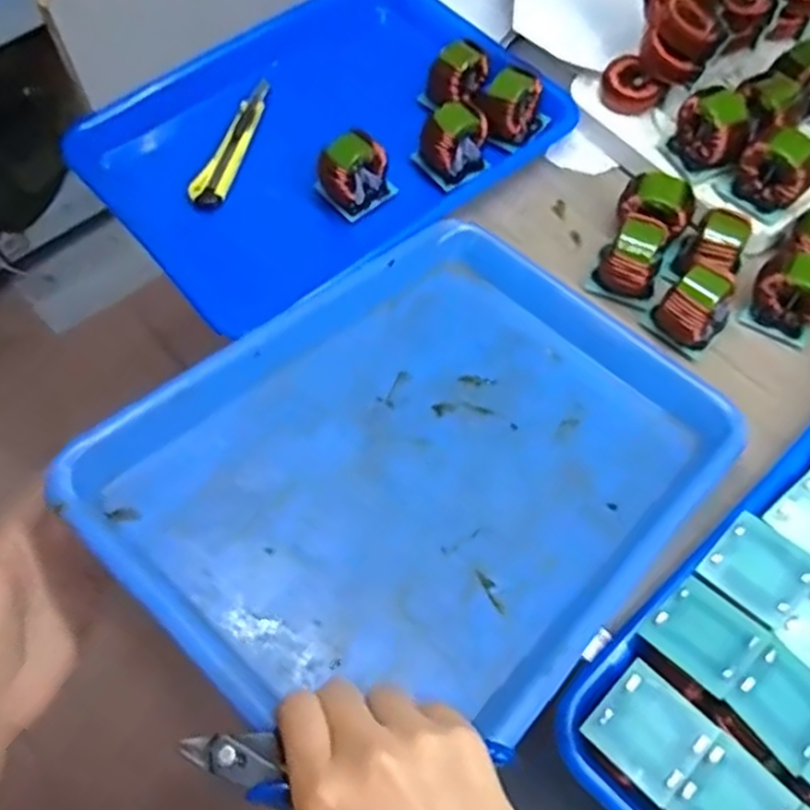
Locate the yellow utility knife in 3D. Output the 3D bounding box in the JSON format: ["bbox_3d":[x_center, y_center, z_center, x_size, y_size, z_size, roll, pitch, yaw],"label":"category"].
[{"bbox_3d":[-0.130,-0.210,0.569,0.024,0.012,0.138,14,64,8],"label":"yellow utility knife"}]

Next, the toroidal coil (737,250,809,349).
[{"bbox_3d":[0.255,-0.071,0.478,0.049,0.048,0.035,28,66,14],"label":"toroidal coil"}]

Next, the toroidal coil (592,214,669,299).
[{"bbox_3d":[0.156,-0.103,0.492,0.040,0.034,0.049,24,65,12],"label":"toroidal coil"}]

